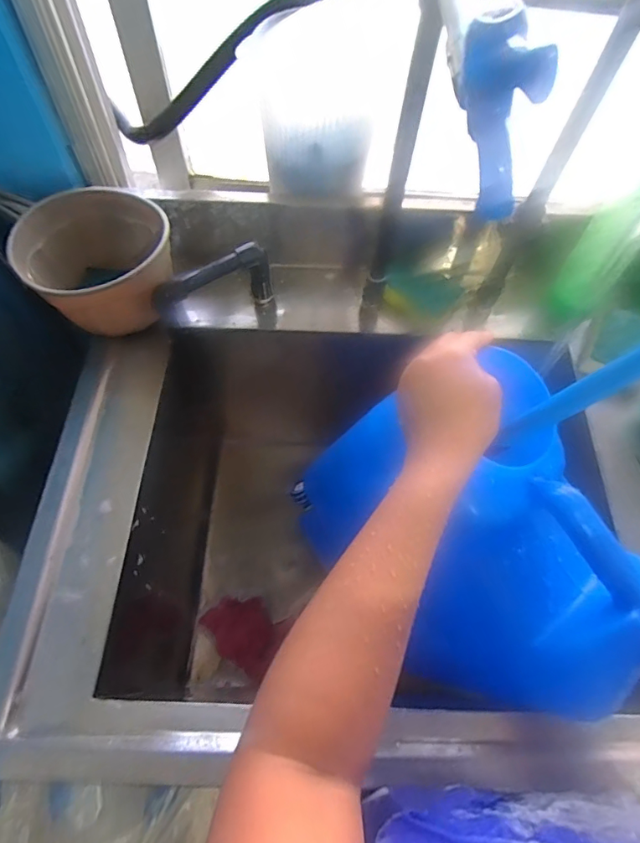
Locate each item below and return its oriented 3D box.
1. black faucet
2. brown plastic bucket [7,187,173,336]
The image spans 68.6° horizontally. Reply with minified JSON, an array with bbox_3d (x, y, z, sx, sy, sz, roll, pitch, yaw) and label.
[{"bbox_3d":[-0.128,-0.161,0.577,0.148,0.081,0.030,-24,65,-15],"label":"black faucet"},{"bbox_3d":[-0.265,-0.188,0.577,0.168,0.106,0.155,-32,68,-18],"label":"brown plastic bucket"}]

